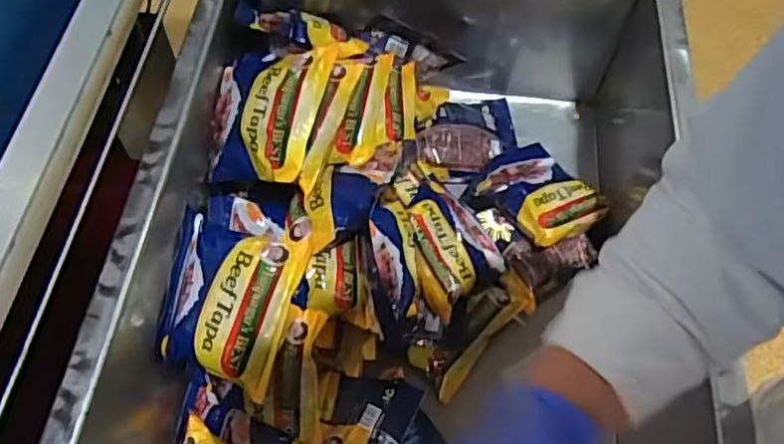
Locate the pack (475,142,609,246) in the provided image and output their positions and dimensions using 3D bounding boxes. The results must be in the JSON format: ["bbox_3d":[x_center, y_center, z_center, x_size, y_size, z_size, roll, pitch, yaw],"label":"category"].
[{"bbox_3d":[0.183,-0.043,0.792,0.132,0.031,0.158,-19,42,-27],"label":"pack"}]

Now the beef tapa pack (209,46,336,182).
[{"bbox_3d":[-0.128,-0.125,0.649,0.117,0.046,0.170,2,75,28],"label":"beef tapa pack"}]

